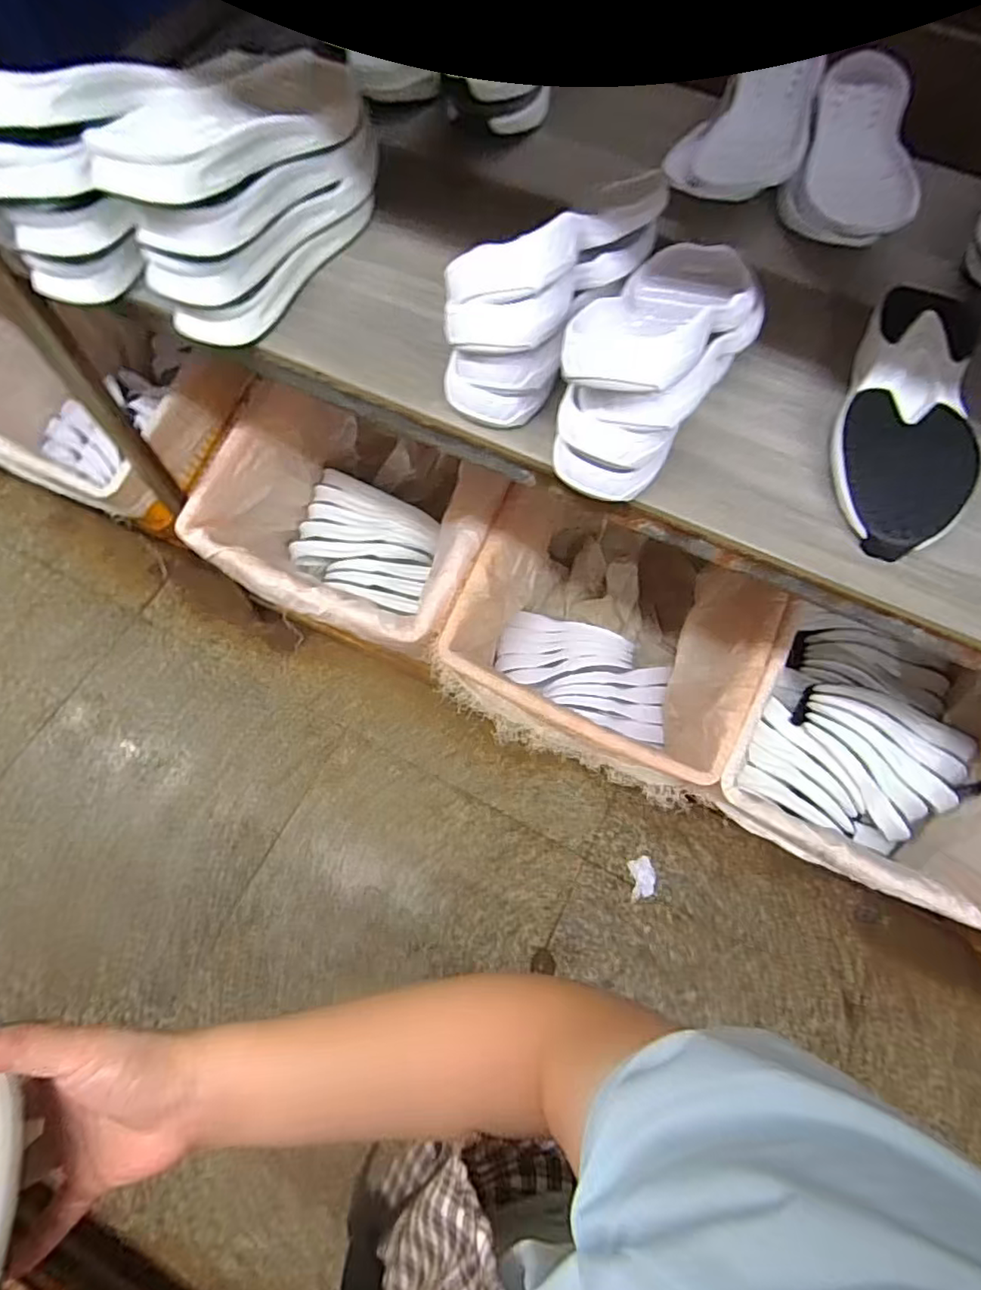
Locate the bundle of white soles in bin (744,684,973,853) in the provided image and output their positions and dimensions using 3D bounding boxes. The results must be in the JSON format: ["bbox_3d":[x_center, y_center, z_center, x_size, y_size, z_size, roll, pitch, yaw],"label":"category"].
[{"bbox_3d":[0.638,0.204,1.064,0.354,0.104,0.243,19,66,7],"label":"bundle of white soles in bin"}]

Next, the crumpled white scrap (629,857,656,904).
[{"bbox_3d":[0.328,0.501,1.290,0.055,0.007,0.088,-2,68,-3],"label":"crumpled white scrap"}]

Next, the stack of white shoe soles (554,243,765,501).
[{"bbox_3d":[0.147,-0.248,0.497,0.117,0.135,0.249,25,67,10],"label":"stack of white shoe soles"}]

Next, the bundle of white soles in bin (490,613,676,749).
[{"bbox_3d":[0.196,0.048,1.195,0.358,0.079,0.151,28,68,11],"label":"bundle of white soles in bin"}]

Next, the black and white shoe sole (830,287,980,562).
[{"bbox_3d":[0.367,-0.200,0.529,0.108,0.055,0.264,22,67,9],"label":"black and white shoe sole"}]

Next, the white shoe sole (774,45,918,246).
[{"bbox_3d":[0.406,-0.547,0.667,0.123,0.071,0.250,19,66,7],"label":"white shoe sole"}]

